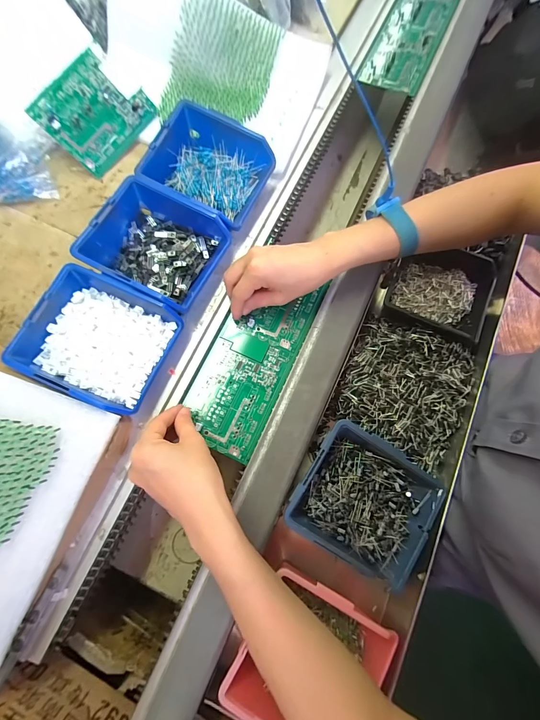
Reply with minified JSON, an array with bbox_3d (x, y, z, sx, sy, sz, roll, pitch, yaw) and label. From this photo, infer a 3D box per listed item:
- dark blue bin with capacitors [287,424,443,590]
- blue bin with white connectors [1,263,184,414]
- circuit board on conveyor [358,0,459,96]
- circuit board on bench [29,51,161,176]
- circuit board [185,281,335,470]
[{"bbox_3d":[0.101,0.146,0.316,0.136,0.039,0.120,30,77,7],"label":"dark blue bin with capacitors"},{"bbox_3d":[-0.177,-0.018,0.316,0.133,0.054,0.118,25,71,-2],"label":"blue bin with white connectors"},{"bbox_3d":[0.229,-0.525,0.484,0.092,0.015,0.239,24,77,6],"label":"circuit board on conveyor"},{"bbox_3d":[-0.225,-0.324,0.395,0.092,0.005,0.127,41,82,-30],"label":"circuit board on bench"},{"bbox_3d":[-0.018,-0.003,0.353,0.097,0.006,0.212,30,78,7],"label":"circuit board"}]

